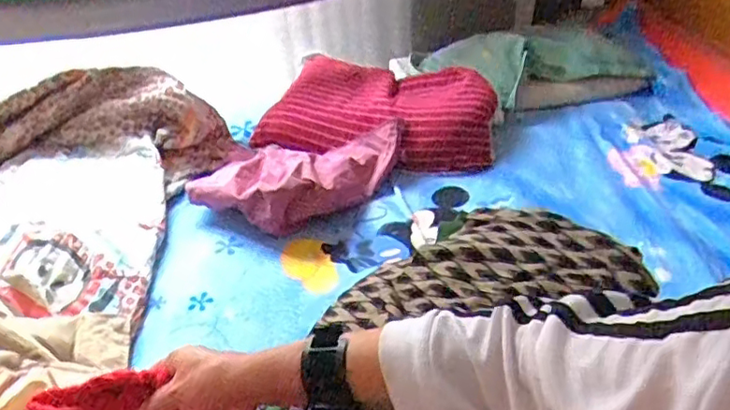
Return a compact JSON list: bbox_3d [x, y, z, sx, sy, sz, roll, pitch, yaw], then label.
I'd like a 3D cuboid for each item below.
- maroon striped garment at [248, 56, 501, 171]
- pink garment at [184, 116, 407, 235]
[{"bbox_3d":[0.028,-0.192,1.183,0.420,0.112,0.265,13,41,21],"label":"maroon striped garment"},{"bbox_3d":[-0.123,-0.048,1.056,0.339,0.087,0.239,2,38,8],"label":"pink garment"}]

